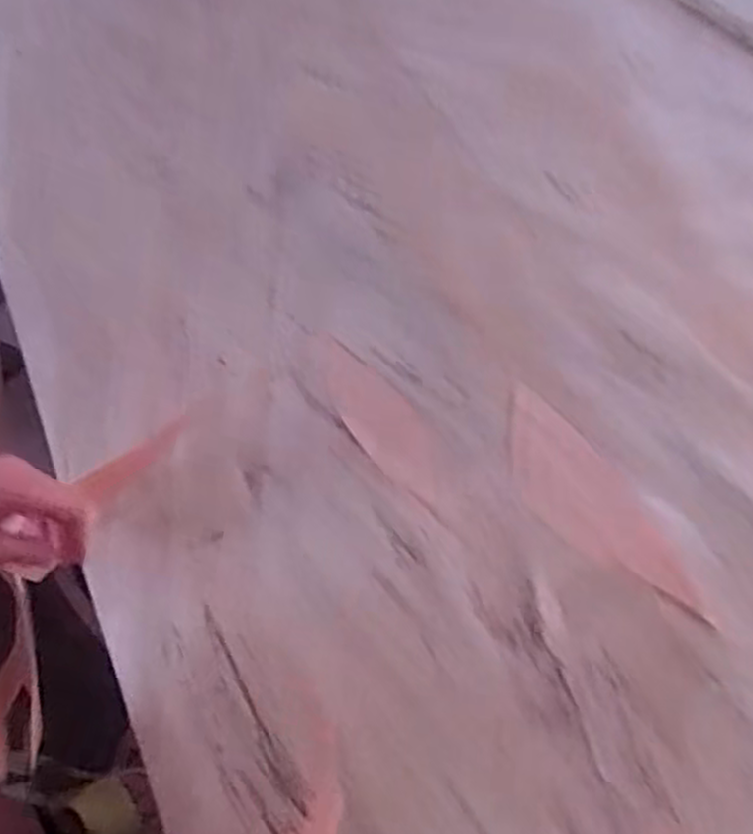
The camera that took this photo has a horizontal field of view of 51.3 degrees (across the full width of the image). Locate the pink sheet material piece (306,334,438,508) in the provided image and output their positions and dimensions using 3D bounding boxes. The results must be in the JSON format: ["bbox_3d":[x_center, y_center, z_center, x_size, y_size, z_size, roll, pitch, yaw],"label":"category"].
[{"bbox_3d":[0.000,-0.004,0.668,0.054,0.005,0.172,-33,68,-19],"label":"pink sheet material piece"}]

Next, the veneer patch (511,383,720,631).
[{"bbox_3d":[0.182,0.073,0.643,0.214,0.008,0.079,41,68,15],"label":"veneer patch"}]

